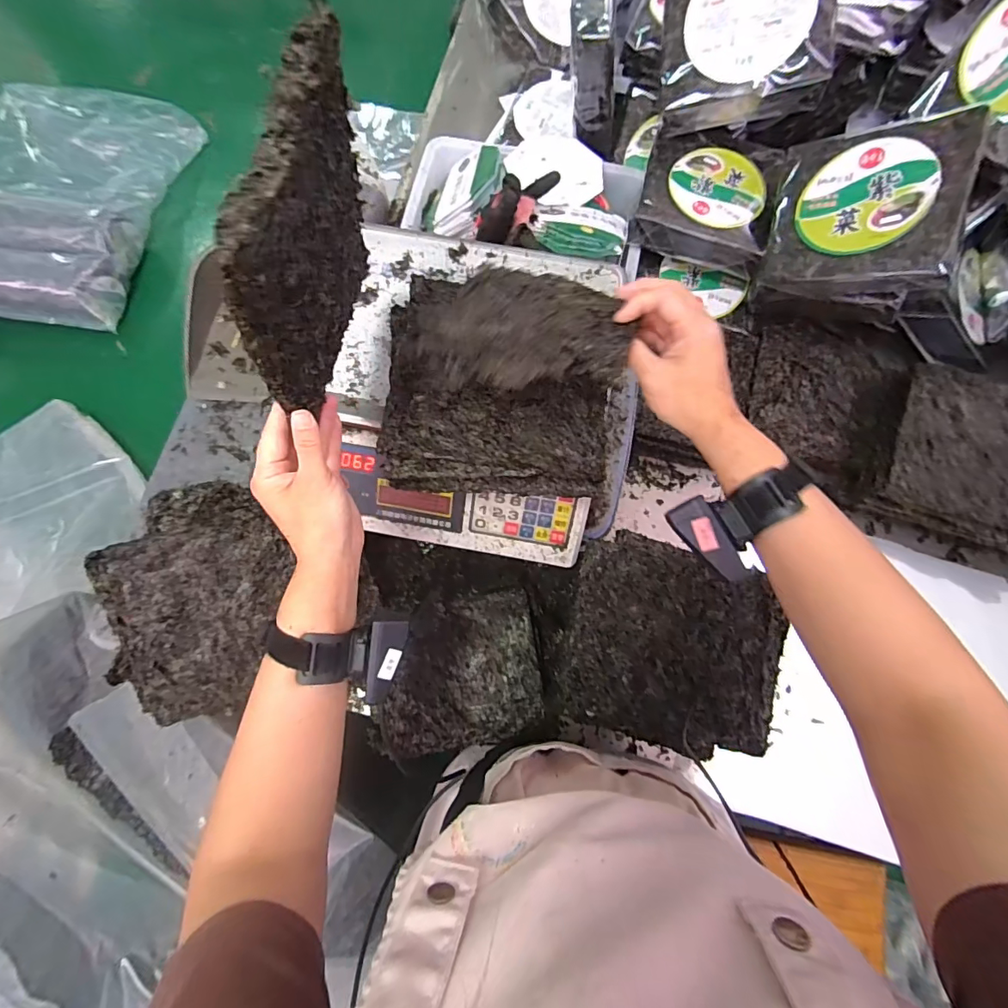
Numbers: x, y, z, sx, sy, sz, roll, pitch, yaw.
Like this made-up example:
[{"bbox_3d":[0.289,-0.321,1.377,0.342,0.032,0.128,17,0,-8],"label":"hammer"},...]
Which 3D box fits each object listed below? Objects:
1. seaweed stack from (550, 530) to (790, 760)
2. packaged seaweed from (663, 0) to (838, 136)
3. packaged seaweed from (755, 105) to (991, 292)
[{"bbox_3d":[0.174,0.141,0.494,0.216,0.026,0.193,16,77,4],"label":"seaweed stack"},{"bbox_3d":[0.320,-0.637,0.644,0.208,0.059,0.206,-1,99,19],"label":"packaged seaweed"},{"bbox_3d":[0.454,-0.368,0.613,0.205,0.077,0.198,13,92,37],"label":"packaged seaweed"}]

